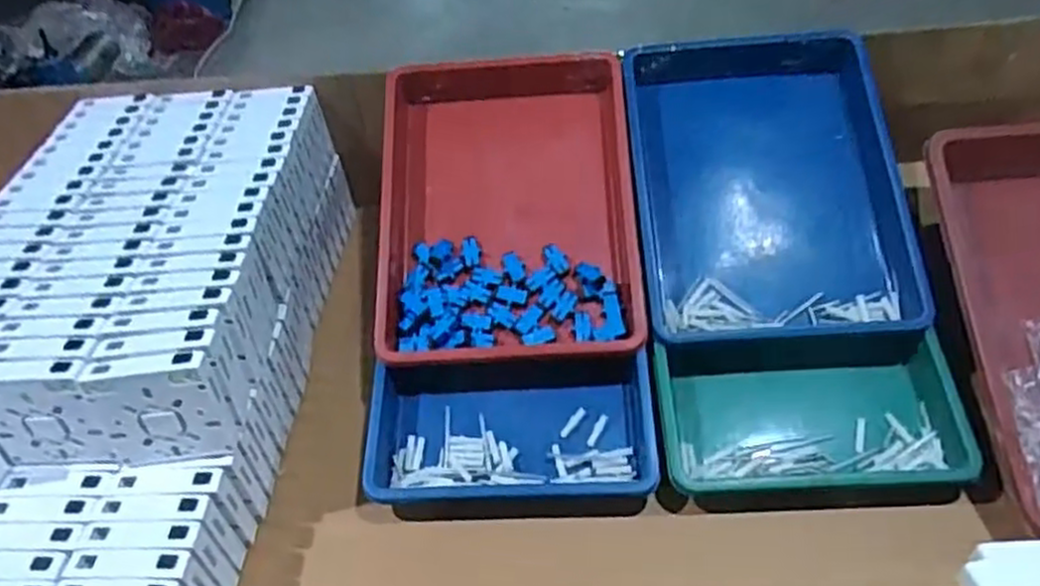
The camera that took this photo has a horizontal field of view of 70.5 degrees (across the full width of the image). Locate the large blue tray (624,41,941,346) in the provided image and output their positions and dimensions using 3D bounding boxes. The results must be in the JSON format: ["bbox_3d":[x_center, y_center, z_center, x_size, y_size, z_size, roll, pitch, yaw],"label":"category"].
[{"bbox_3d":[0.227,-0.107,0.691,0.236,0.068,0.310,-5,66,4],"label":"large blue tray"}]

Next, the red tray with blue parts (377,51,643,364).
[{"bbox_3d":[-0.013,-0.092,0.704,0.234,0.061,0.322,-2,67,3],"label":"red tray with blue parts"}]

